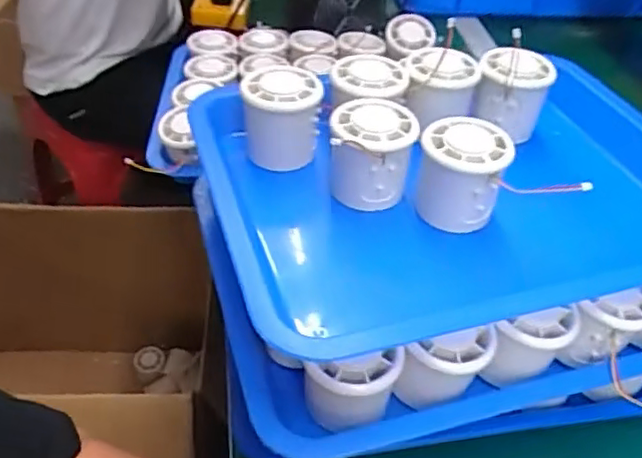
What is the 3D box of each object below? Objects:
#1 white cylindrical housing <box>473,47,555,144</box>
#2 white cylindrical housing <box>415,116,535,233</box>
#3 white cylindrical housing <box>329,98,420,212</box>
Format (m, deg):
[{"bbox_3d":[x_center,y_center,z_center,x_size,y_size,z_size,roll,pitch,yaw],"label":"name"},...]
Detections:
[{"bbox_3d":[0.148,-0.105,0.495,0.053,0.059,0.054,3,43,-3],"label":"white cylindrical housing"},{"bbox_3d":[0.094,-0.035,0.418,0.065,0.056,0.059,4,43,-2],"label":"white cylindrical housing"},{"bbox_3d":[0.033,-0.048,0.428,0.056,0.058,0.067,9,43,3],"label":"white cylindrical housing"}]

